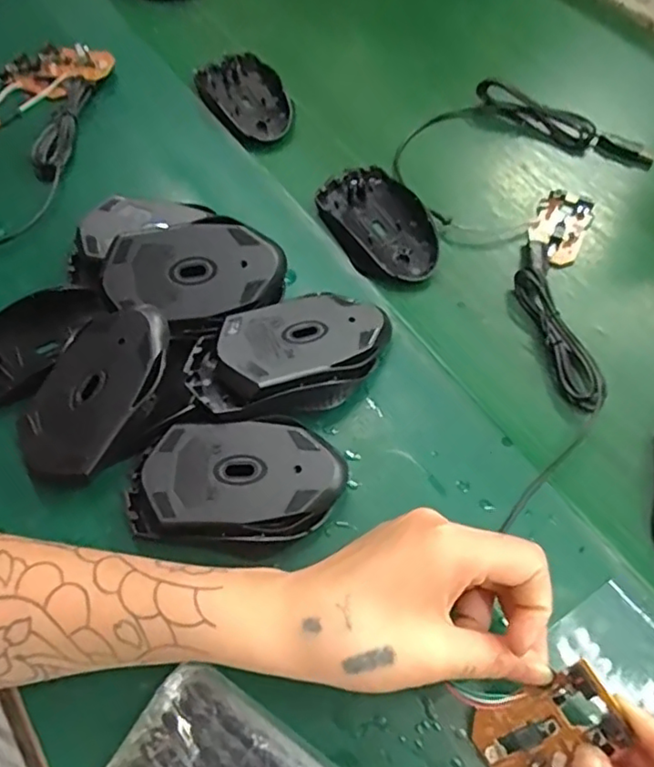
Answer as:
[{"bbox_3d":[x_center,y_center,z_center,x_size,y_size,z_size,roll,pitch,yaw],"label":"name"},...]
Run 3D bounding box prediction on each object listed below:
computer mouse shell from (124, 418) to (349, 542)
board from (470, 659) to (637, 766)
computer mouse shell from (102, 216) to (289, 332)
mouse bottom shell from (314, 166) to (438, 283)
[{"bbox_3d":[-0.052,0.056,0.344,0.120,0.027,0.065,3,60,1],"label":"computer mouse shell"},{"bbox_3d":[0.099,0.155,0.275,0.067,0.012,0.034,-46,64,22],"label":"board"},{"bbox_3d":[-0.083,-0.069,0.386,0.110,0.026,0.066,-12,88,-8],"label":"computer mouse shell"},{"bbox_3d":[0.040,-0.121,0.449,0.070,0.014,0.108,-22,62,-12],"label":"mouse bottom shell"}]

